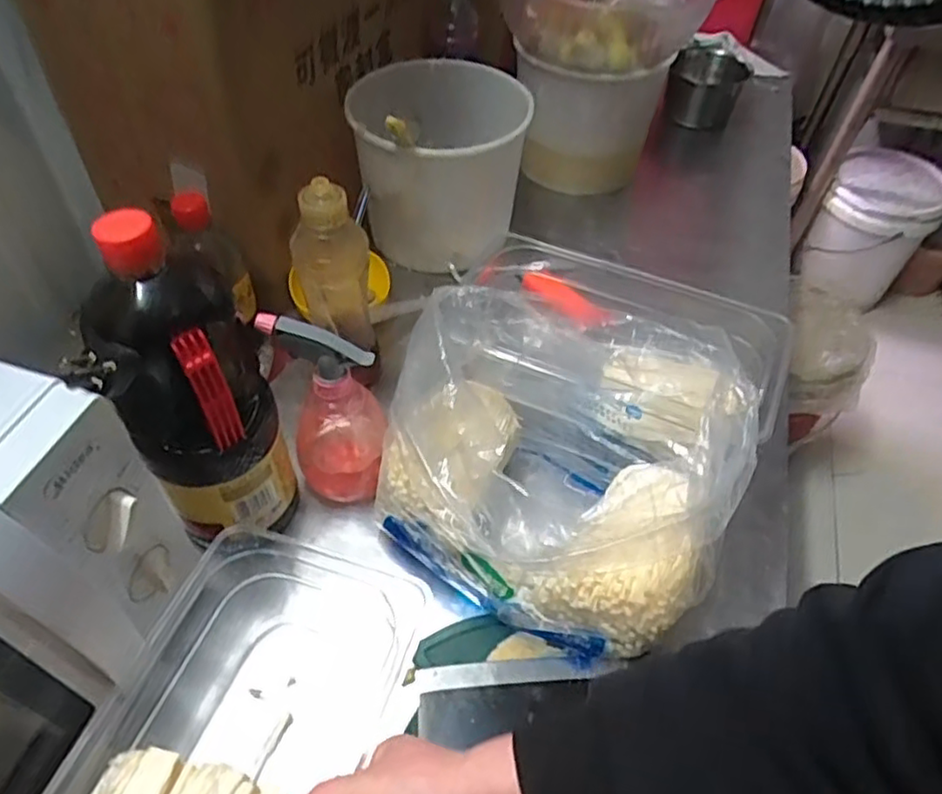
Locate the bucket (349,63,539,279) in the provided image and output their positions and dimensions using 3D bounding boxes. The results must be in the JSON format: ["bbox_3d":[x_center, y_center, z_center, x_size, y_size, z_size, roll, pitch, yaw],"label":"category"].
[{"bbox_3d":[-0.038,-0.273,0.829,0.194,0.181,0.217,3,51,-1],"label":"bucket"}]

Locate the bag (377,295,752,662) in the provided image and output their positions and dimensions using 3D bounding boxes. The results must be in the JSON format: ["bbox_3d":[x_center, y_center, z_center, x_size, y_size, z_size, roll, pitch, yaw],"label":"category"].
[{"bbox_3d":[0.069,0.059,0.560,0.253,0.202,0.228,18,52,12],"label":"bag"}]

